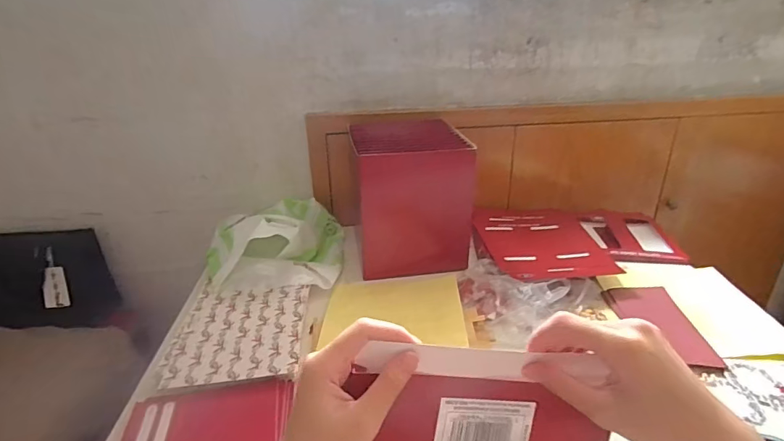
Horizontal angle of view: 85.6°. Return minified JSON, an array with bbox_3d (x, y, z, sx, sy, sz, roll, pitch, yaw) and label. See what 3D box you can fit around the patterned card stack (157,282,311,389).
[{"bbox_3d":[-0.225,0.162,0.639,0.184,0.017,0.205,-4,24,-5],"label":"patterned card stack"}]

